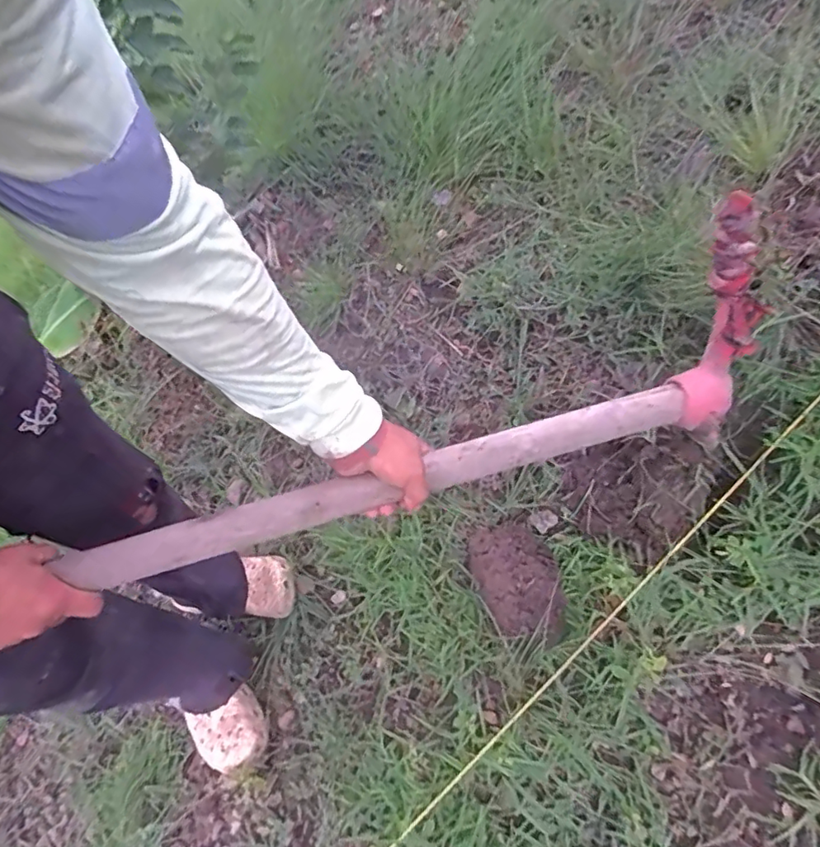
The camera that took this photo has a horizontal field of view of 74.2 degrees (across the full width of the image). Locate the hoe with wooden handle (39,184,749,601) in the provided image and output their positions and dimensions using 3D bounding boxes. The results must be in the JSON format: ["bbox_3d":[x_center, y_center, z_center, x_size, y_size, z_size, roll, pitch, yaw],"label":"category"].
[{"bbox_3d":[0.027,0.000,0.554,0.746,0.204,0.132,-20,64,-8],"label":"hoe with wooden handle"}]

